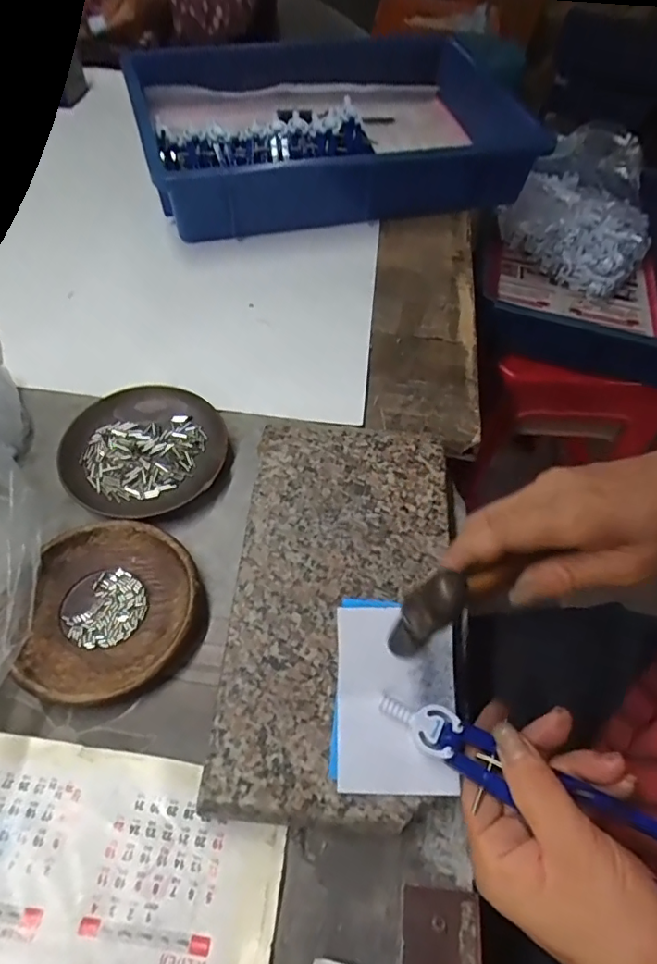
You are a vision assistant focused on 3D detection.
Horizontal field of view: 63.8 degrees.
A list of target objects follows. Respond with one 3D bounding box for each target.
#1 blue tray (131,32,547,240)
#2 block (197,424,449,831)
[{"bbox_3d":[0.014,-0.428,0.634,0.450,0.075,0.321,-13,59,-13],"label":"blue tray"},{"bbox_3d":[0.006,0.069,0.334,0.129,0.027,0.244,7,56,0],"label":"block"}]

